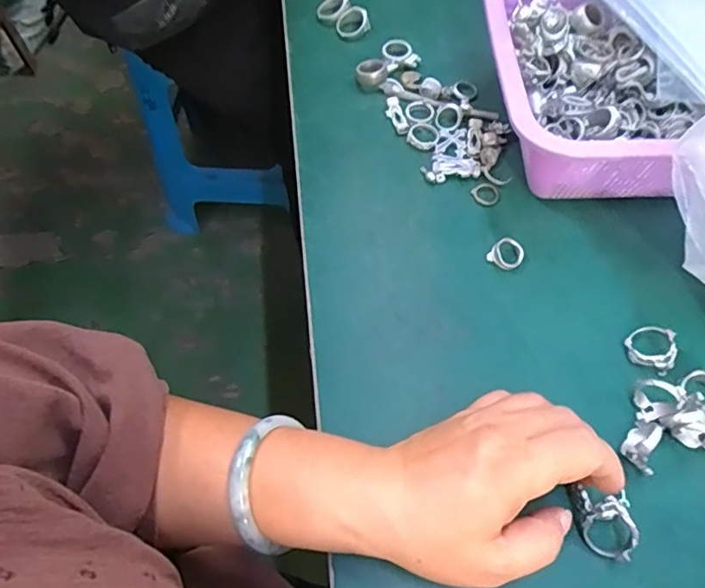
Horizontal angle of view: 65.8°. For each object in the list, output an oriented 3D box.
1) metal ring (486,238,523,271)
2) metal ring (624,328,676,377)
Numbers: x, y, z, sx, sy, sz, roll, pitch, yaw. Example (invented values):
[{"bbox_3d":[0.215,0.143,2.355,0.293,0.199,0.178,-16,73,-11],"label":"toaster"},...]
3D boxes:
[{"bbox_3d":[0.105,-0.027,0.370,0.021,0.011,0.021,-1,61,1],"label":"metal ring"},{"bbox_3d":[0.183,0.032,0.329,0.028,0.012,0.027,-1,61,1],"label":"metal ring"}]

